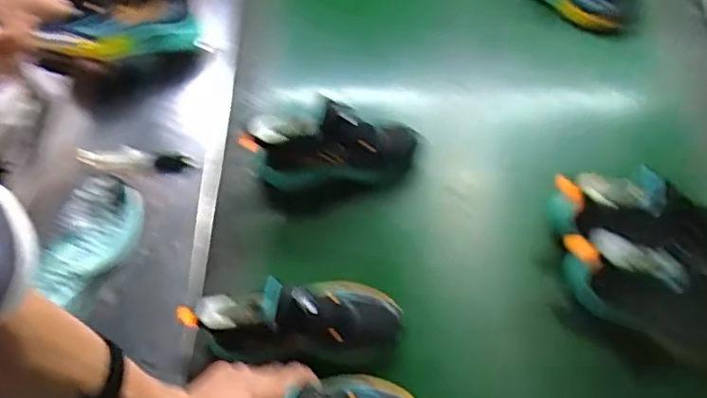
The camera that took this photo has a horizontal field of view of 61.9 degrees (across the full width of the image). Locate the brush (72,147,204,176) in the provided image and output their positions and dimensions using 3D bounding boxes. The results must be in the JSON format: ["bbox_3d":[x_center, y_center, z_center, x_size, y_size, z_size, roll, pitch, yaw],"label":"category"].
[{"bbox_3d":[-0.300,-0.053,0.814,0.173,0.016,0.030,4,60,2],"label":"brush"}]

